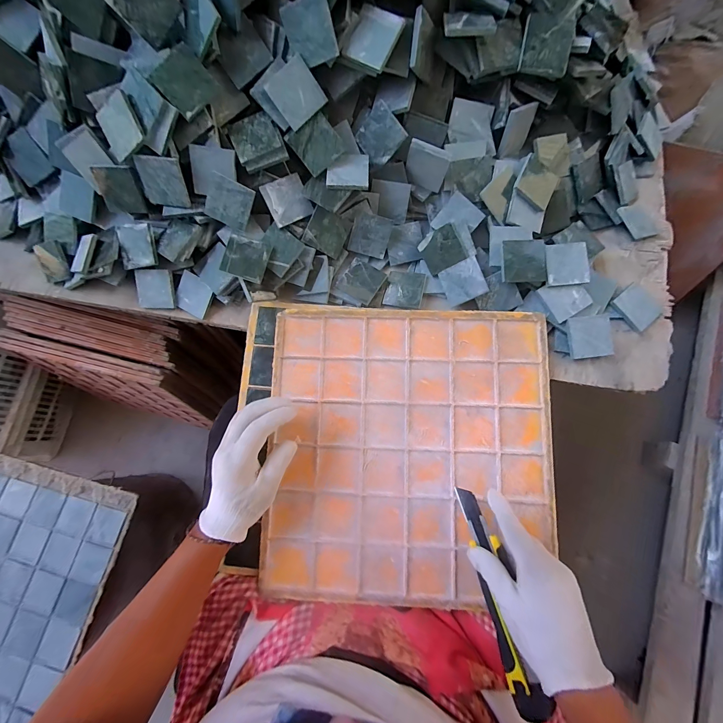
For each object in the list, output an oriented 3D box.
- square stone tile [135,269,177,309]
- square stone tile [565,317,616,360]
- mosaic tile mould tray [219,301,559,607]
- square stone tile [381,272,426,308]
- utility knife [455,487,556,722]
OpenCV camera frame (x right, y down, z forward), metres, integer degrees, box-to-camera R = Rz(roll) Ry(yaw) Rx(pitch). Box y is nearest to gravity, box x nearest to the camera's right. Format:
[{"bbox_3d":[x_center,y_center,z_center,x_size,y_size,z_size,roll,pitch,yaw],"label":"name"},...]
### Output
[{"bbox_3d":[-0.269,-0.094,0.409,0.048,0.005,0.049,2,109,0],"label":"square stone tile"},{"bbox_3d":[0.274,-0.029,0.375,0.049,0.010,0.047,-6,77,0],"label":"square stone tile"},{"bbox_3d":[0.031,0.097,0.364,0.360,0.034,0.325,4,77,2],"label":"mosaic tile mould tray"},{"bbox_3d":[0.057,-0.095,0.410,0.049,0.004,0.049,12,81,15],"label":"square stone tile"},{"bbox_3d":[0.132,0.220,0.297,0.028,0.027,0.185,-10,68,-1],"label":"utility knife"}]

